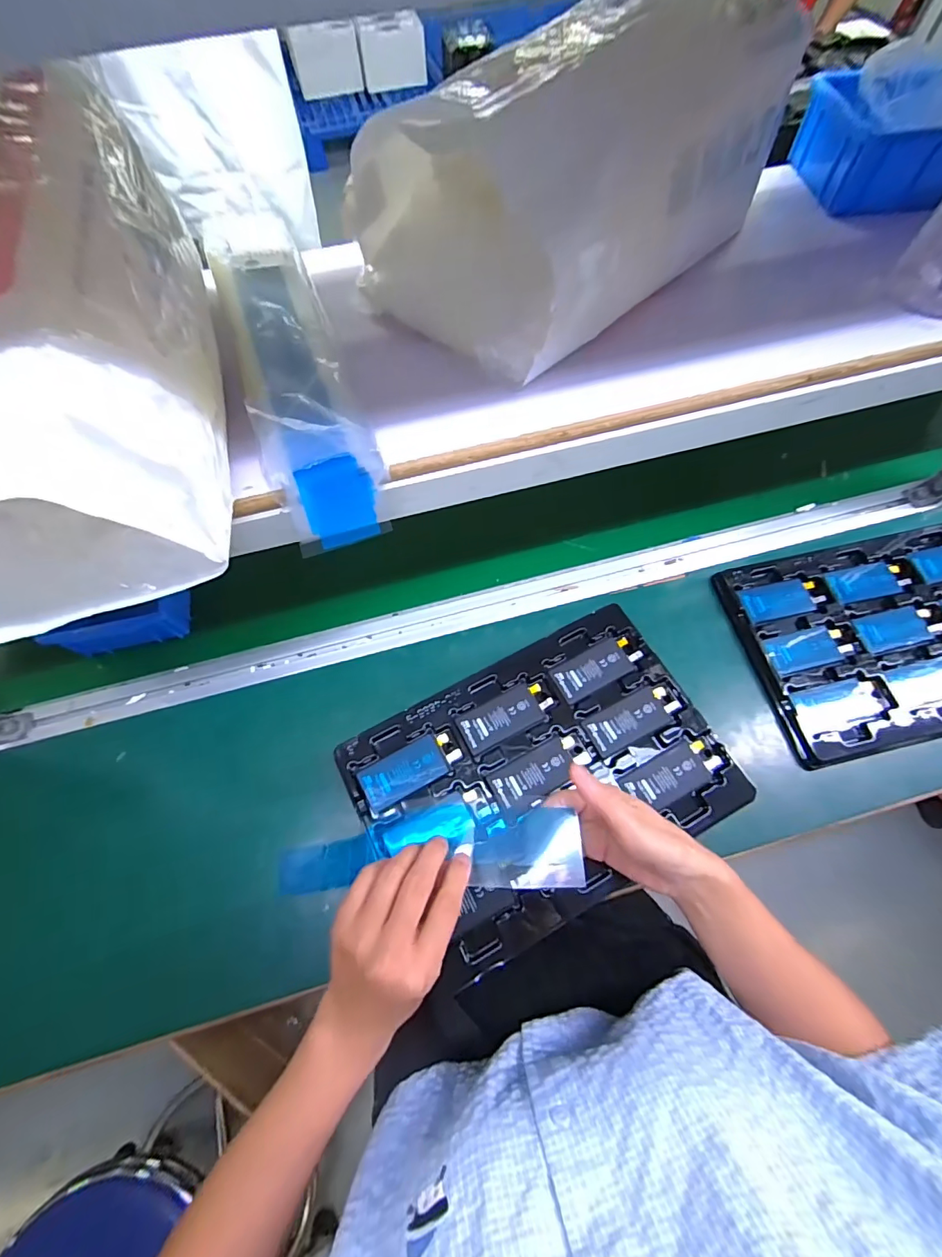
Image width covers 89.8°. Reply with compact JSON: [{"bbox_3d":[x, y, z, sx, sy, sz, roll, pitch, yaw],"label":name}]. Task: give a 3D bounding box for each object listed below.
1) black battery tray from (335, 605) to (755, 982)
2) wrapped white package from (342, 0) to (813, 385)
[{"bbox_3d":[0.068,0.136,0.448,0.326,0.024,0.228,-24,68,-12],"label":"black battery tray"},{"bbox_3d":[0.074,-0.378,0.392,0.215,0.139,0.315,40,72,17],"label":"wrapped white package"}]

